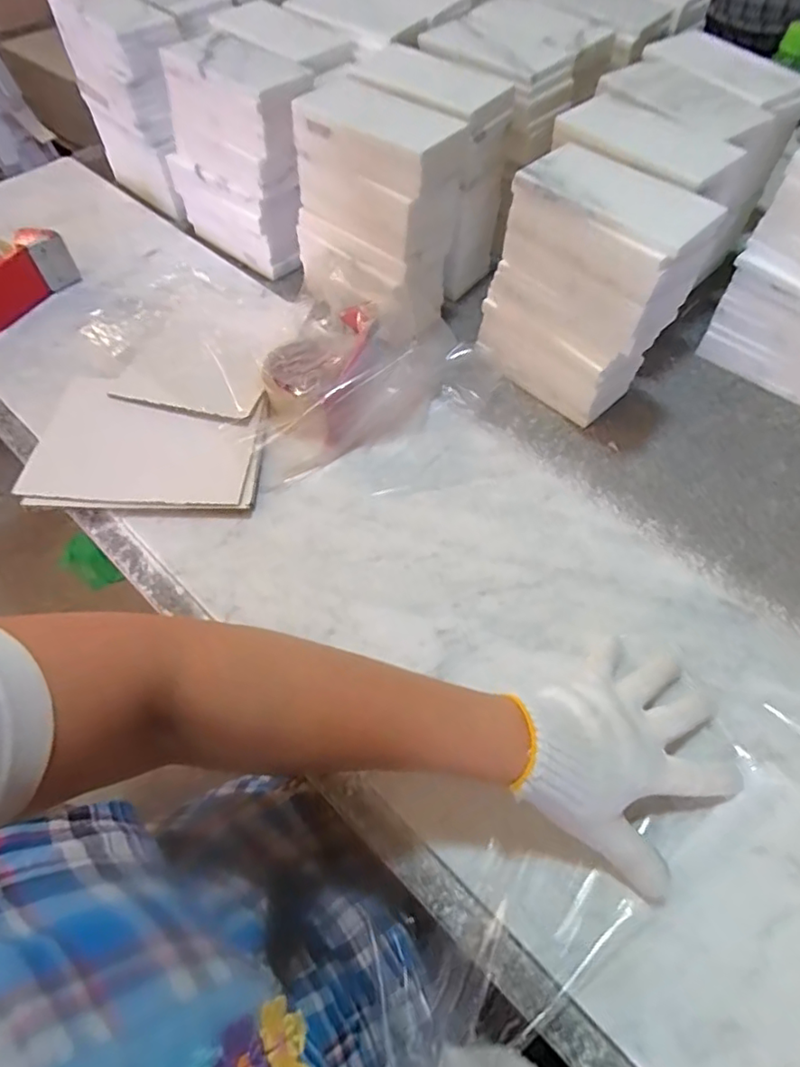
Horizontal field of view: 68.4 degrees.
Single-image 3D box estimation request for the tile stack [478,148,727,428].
[{"bbox_3d":[0.171,-0.222,0.548,0.099,0.194,0.164,-37,65,-21],"label":"tile stack"}]

